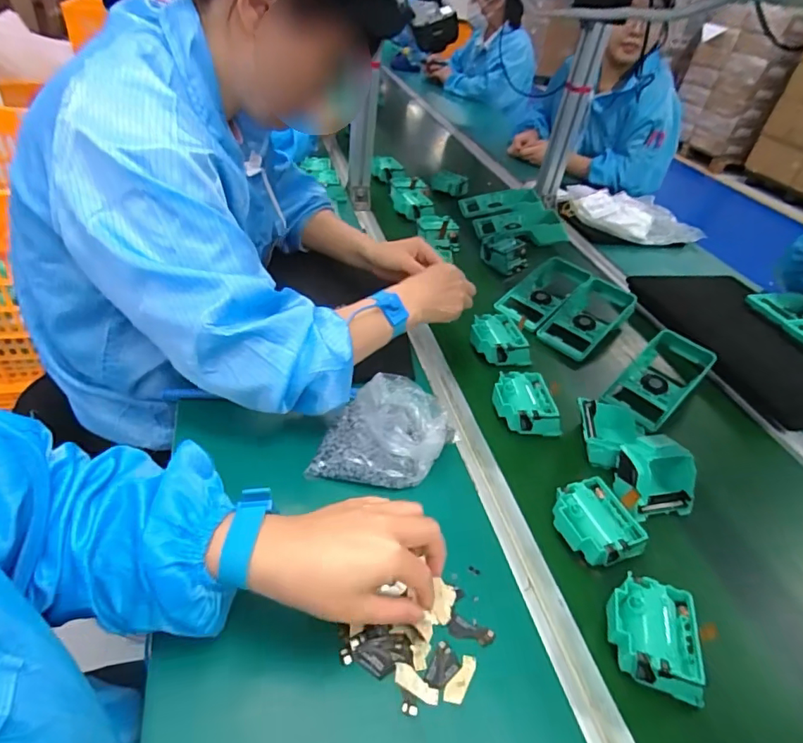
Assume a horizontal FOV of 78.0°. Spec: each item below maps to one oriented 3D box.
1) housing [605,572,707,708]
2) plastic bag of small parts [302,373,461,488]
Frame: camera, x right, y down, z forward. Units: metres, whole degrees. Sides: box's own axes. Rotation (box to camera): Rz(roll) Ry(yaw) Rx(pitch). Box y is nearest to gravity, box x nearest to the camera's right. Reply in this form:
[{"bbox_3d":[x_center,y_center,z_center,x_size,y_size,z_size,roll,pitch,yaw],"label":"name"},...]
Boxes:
[{"bbox_3d":[0.207,0.219,0.410,0.078,0.043,0.078,13,40,8],"label":"housing"},{"bbox_3d":[-0.019,0.058,0.526,0.125,0.049,0.163,22,47,24],"label":"plastic bag of small parts"}]

